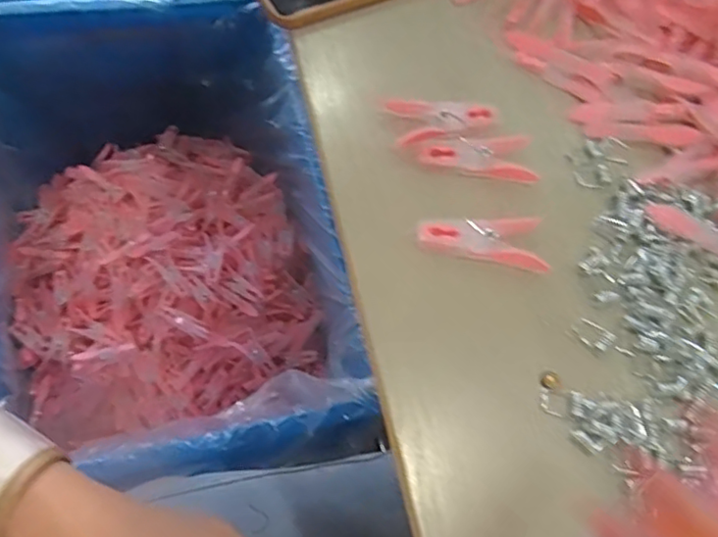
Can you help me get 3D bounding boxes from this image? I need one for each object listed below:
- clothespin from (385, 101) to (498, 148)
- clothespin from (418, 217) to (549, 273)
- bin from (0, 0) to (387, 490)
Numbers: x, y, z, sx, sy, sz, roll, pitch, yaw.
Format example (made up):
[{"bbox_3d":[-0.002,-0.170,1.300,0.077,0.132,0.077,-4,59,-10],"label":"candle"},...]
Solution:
[{"bbox_3d":[0.057,-0.102,0.392,0.075,0.011,0.033,-12,67,-14],"label":"clothespin"},{"bbox_3d":[0.075,-0.016,0.358,0.077,0.015,0.039,2,65,-8],"label":"clothespin"},{"bbox_3d":[-0.296,-0.045,0.827,0.421,0.279,0.675,-10,67,-13],"label":"bin"}]

